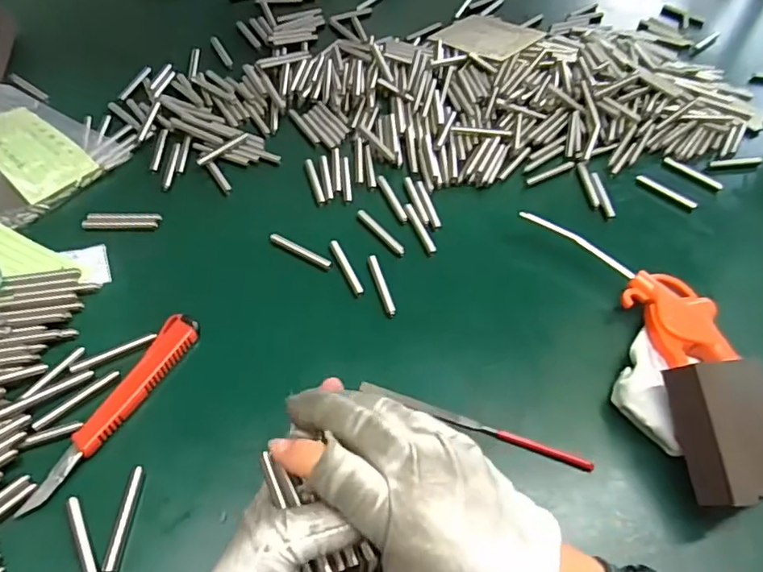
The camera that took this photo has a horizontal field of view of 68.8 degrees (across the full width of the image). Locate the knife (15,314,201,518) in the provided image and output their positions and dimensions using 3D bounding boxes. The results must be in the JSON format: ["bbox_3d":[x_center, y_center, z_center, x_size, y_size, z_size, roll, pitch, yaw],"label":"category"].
[{"bbox_3d":[-0.172,0.077,0.364,0.023,0.008,0.148,22,54,13],"label":"knife"}]

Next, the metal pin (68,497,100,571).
[{"bbox_3d":[-0.169,0.146,0.315,0.008,0.004,0.059,-22,57,-19],"label":"metal pin"}]

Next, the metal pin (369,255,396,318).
[{"bbox_3d":[0.000,0.000,0.439,0.008,0.007,0.057,-12,54,-13],"label":"metal pin"}]

